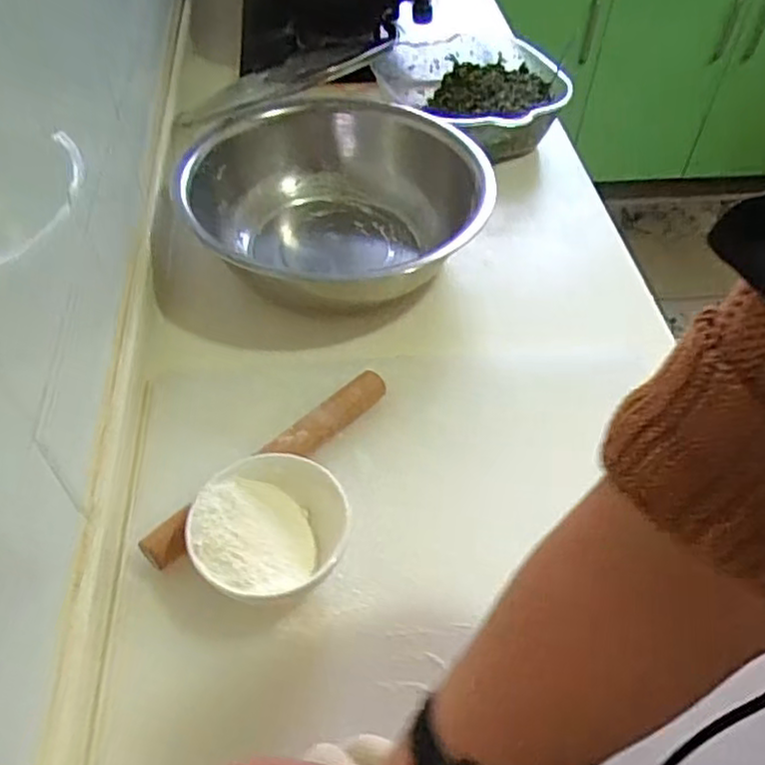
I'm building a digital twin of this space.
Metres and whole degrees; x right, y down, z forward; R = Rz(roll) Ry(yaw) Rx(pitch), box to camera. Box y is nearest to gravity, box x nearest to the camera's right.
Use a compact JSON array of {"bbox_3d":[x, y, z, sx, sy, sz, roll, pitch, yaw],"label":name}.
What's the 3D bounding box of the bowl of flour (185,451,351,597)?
[{"bbox_3d":[-0.080,0.108,0.500,0.104,0.048,0.116,27,54,20],"label":"bowl of flour"}]

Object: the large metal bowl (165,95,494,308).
[{"bbox_3d":[-0.049,-0.202,0.782,0.306,0.106,0.306,1,50,-1],"label":"large metal bowl"}]

